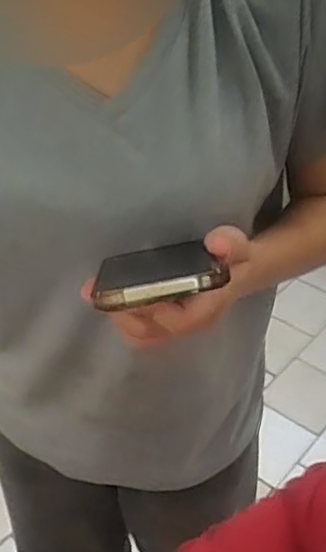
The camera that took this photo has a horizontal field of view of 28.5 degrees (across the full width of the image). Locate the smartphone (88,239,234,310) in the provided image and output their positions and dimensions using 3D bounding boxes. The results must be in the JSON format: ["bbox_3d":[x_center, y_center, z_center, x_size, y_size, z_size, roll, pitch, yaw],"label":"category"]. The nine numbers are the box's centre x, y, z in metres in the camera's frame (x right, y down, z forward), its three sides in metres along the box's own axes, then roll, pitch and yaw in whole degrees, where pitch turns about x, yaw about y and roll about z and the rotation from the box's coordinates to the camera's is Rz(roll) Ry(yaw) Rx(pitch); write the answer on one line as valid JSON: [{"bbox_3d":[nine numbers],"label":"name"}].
[{"bbox_3d":[-0.005,-0.004,0.413,0.073,0.016,0.162,-6,8,-1],"label":"smartphone"}]

